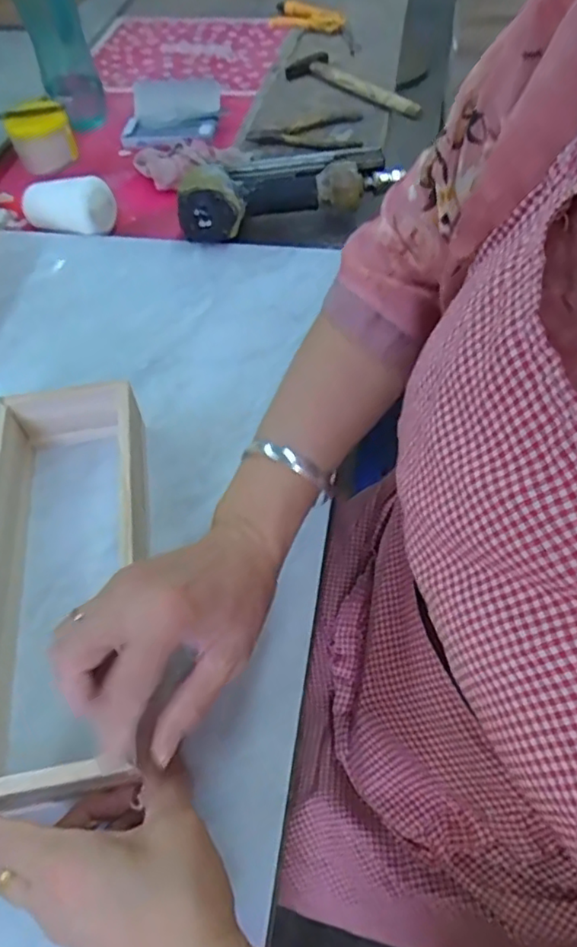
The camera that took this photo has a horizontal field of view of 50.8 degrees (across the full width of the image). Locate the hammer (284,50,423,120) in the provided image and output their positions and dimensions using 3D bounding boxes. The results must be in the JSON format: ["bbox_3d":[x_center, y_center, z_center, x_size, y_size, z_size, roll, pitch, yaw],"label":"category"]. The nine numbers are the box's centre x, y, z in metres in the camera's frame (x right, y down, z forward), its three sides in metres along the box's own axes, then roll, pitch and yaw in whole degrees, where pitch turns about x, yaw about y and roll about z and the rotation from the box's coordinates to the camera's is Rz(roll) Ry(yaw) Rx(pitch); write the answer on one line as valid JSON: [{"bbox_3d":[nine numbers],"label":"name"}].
[{"bbox_3d":[0.087,-0.554,0.867,0.069,0.022,0.250,-27,58,-16],"label":"hammer"}]

